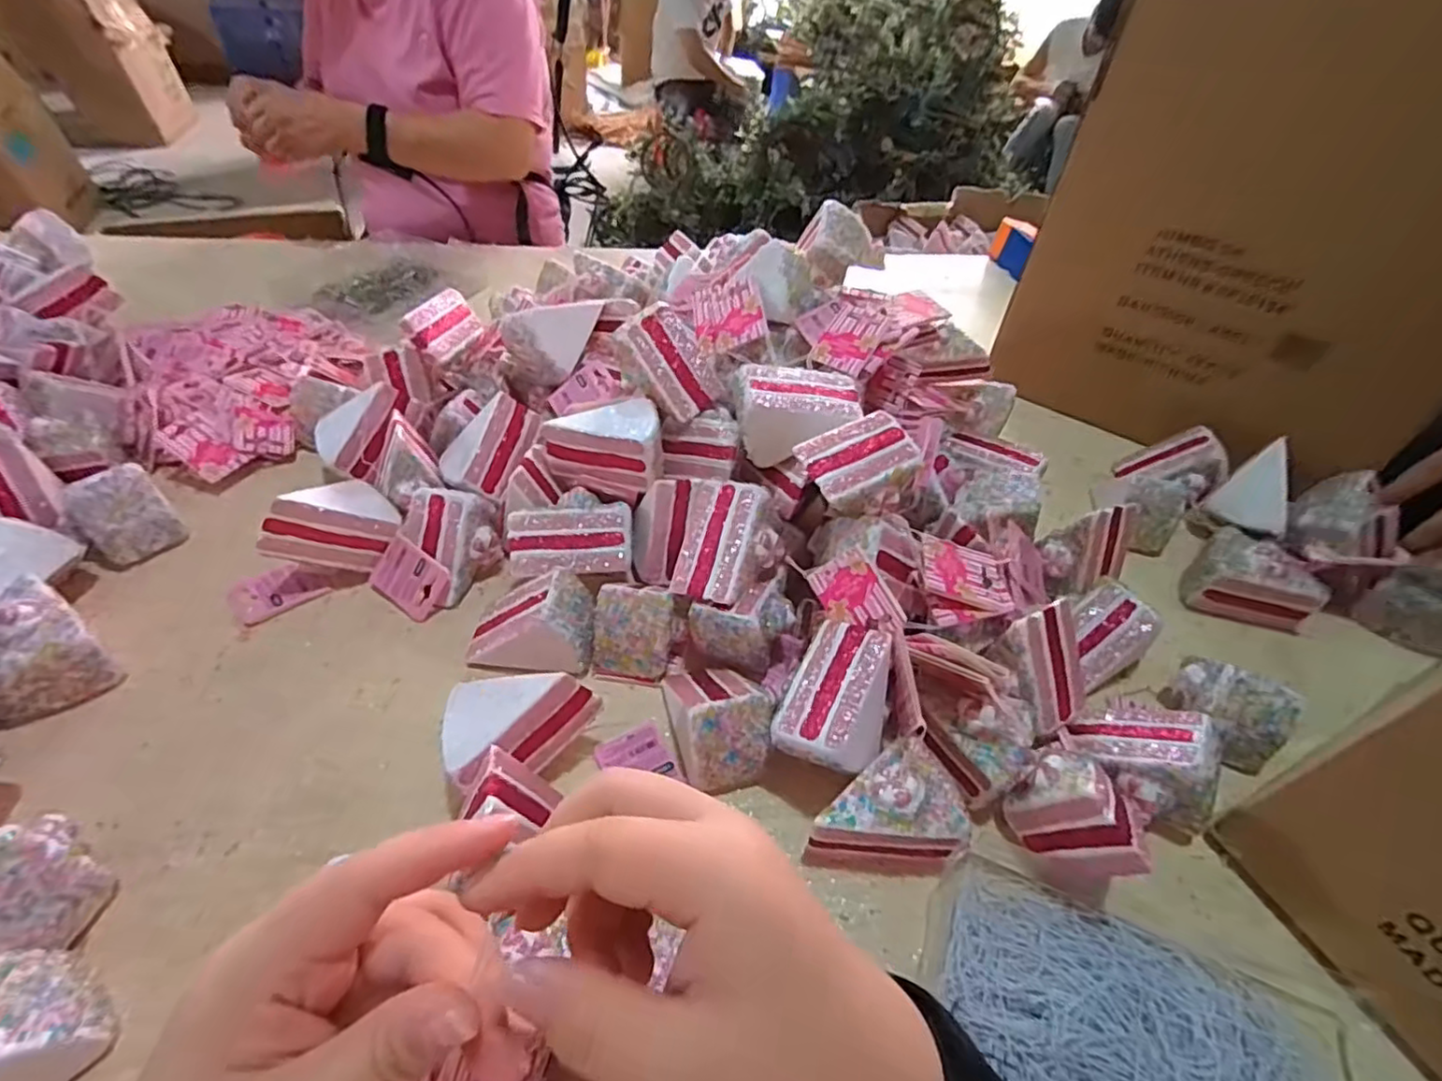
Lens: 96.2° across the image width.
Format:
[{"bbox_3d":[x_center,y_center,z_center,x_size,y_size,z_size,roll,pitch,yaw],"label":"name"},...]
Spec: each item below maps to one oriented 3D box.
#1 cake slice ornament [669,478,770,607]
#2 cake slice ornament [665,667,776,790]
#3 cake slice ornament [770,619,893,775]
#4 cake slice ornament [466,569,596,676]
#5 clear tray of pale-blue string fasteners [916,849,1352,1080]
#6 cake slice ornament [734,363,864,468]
[{"bbox_3d":[-0.001,0.001,0.459,0.052,0.059,0.085,12,46,6],"label":"cake slice ornament"},{"bbox_3d":[-0.003,0.111,0.424,0.062,0.071,0.085,-2,46,-8],"label":"cake slice ornament"},{"bbox_3d":[0.078,0.102,0.416,0.056,0.055,0.098,6,53,30],"label":"cake slice ornament"},{"bbox_3d":[-0.135,0.057,0.466,0.090,0.065,0.052,4,46,-3],"label":"cake slice ornament"},{"bbox_3d":[0.215,0.275,0.324,0.226,0.030,0.163,22,48,14],"label":"clear tray of pale-blue string fasteners"},{"bbox_3d":[0.056,-0.092,0.485,0.097,0.053,0.059,3,46,-4],"label":"cake slice ornament"}]

